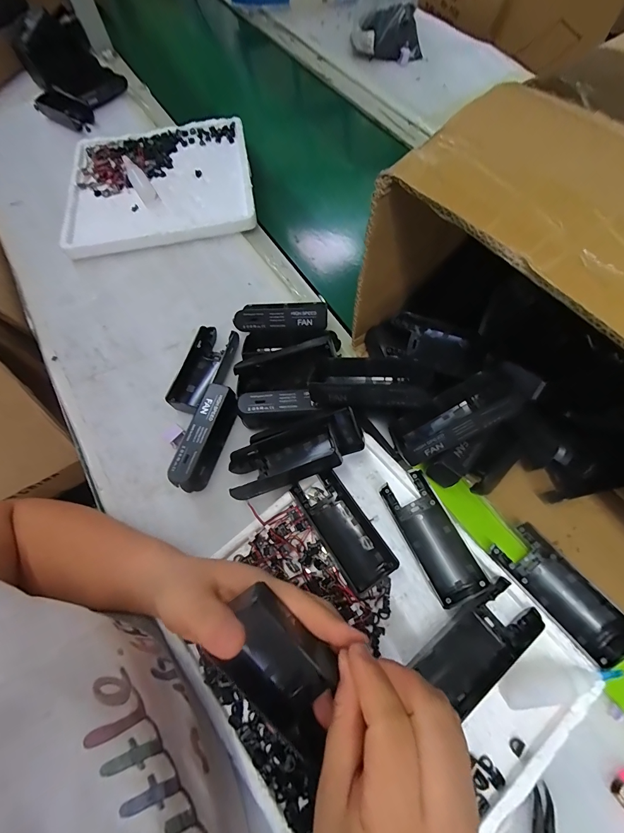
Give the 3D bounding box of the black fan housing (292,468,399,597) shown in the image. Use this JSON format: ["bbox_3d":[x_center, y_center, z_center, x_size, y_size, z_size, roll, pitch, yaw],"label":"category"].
[{"bbox_3d":[0.029,0.101,0.320,0.045,0.016,0.104,-32,69,-11],"label":"black fan housing"}]

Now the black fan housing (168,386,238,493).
[{"bbox_3d":[-0.108,0.023,0.361,0.028,0.043,0.105,18,68,9],"label":"black fan housing"}]

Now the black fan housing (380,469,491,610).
[{"bbox_3d":[0.107,0.104,0.308,0.042,0.025,0.110,-26,68,-9],"label":"black fan housing"}]

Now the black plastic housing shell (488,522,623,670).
[{"bbox_3d":[0.207,0.143,0.290,0.046,0.030,0.107,-36,70,-13],"label":"black plastic housing shell"}]

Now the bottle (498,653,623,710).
[{"bbox_3d":[0.191,0.199,0.270,0.094,0.022,0.028,-7,67,-1],"label":"bottle"}]

